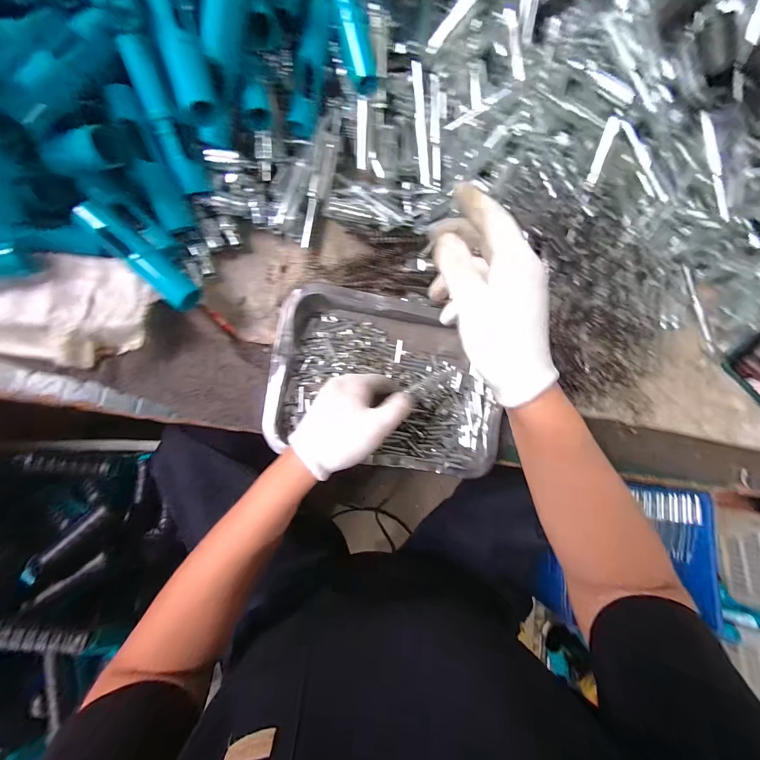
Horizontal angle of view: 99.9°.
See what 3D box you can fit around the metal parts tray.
[{"bbox_3d":[0.013,0.001,0.362,0.255,0.032,0.183,10,85,-8],"label":"metal parts tray"}]

